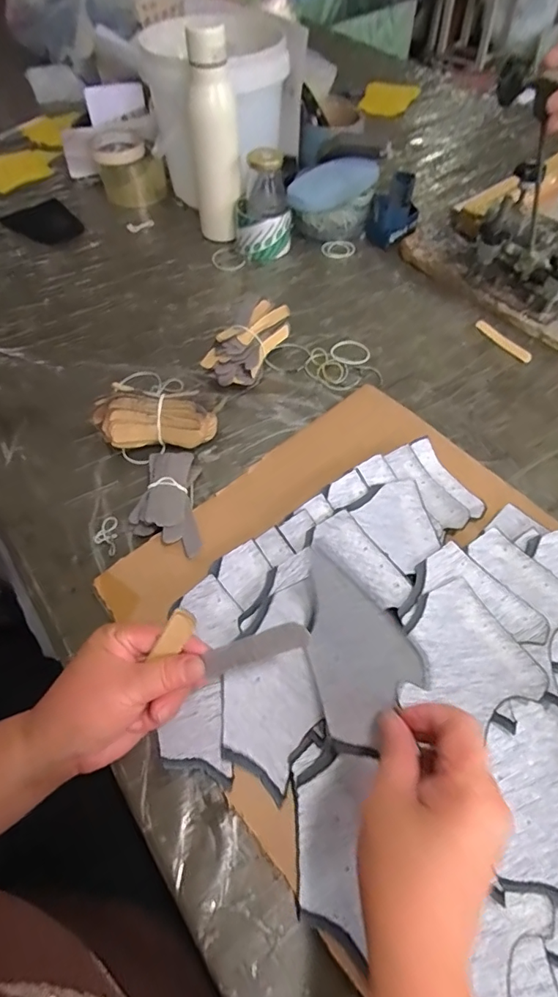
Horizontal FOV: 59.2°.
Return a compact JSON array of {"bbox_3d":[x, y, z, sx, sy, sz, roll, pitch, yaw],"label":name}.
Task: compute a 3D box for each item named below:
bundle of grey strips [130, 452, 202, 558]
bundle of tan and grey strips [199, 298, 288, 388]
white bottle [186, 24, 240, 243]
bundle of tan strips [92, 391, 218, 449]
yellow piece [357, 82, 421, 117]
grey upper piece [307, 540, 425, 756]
[{"bbox_3d":[-0.107,0.001,0.476,0.064,0.019,0.118,-2,55,-1],"label":"bundle of grey strips"},{"bbox_3d":[-0.040,-0.182,0.588,0.073,0.052,0.128,27,60,18],"label":"bundle of tan and grey strips"},{"bbox_3d":[-0.089,-0.482,0.676,0.064,0.242,0.073,-7,55,-4],"label":"white bottle"},{"bbox_3d":[-0.129,-0.079,0.511,0.120,0.057,0.037,-2,55,-1],"label":"bundle of tan strips"},{"bbox_3d":[0.236,-0.862,1.059,0.112,0.022,0.137,16,59,11],"label":"yellow piece"},{"bbox_3d":[0.042,0.101,0.320,0.009,0.100,0.095,-11,44,-37],"label":"grey upper piece"}]

